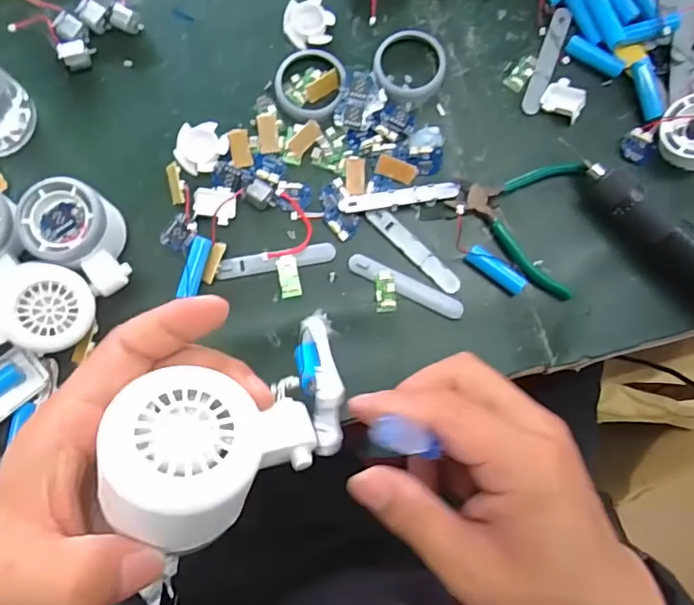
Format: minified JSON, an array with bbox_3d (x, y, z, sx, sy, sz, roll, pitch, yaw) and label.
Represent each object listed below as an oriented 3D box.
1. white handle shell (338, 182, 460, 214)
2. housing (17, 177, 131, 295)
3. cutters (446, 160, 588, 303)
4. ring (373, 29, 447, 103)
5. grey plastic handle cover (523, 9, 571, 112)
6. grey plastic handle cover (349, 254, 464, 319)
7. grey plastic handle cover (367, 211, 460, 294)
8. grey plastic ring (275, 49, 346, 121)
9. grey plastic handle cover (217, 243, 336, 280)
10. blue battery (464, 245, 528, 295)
[{"bbox_3d":[0.042,-0.083,0.418,0.095,0.006,0.014,-9,84,-3],"label":"white handle shell"},{"bbox_3d":[-0.191,-0.049,0.387,0.078,0.050,0.059,29,83,1],"label":"housing"},{"bbox_3d":[0.155,-0.071,0.414,0.114,0.009,0.092,43,84,3],"label":"cutters"},{"bbox_3d":[0.052,-0.193,0.429,0.057,0.013,0.058,0,84,-2],"label":"ring"},{"bbox_3d":[0.167,-0.201,0.438,0.015,0.006,0.094,20,83,0],"label":"grey plastic handle cover"},{"bbox_3d":[0.046,-0.013,0.411,0.095,0.004,0.014,26,83,1],"label":"grey plastic handle cover"},{"bbox_3d":[0.053,-0.041,0.415,0.090,0.004,0.015,44,84,3],"label":"grey plastic handle cover"},{"bbox_3d":[-0.030,-0.178,0.426,0.056,0.007,0.059,0,84,-2],"label":"grey plastic ring"},{"bbox_3d":[-0.055,-0.033,0.412,0.091,0.004,0.016,-11,84,-3],"label":"grey plastic handle cover"},{"bbox_3d":[0.117,-0.025,0.407,0.051,0.018,0.014,37,84,2],"label":"blue battery"}]

